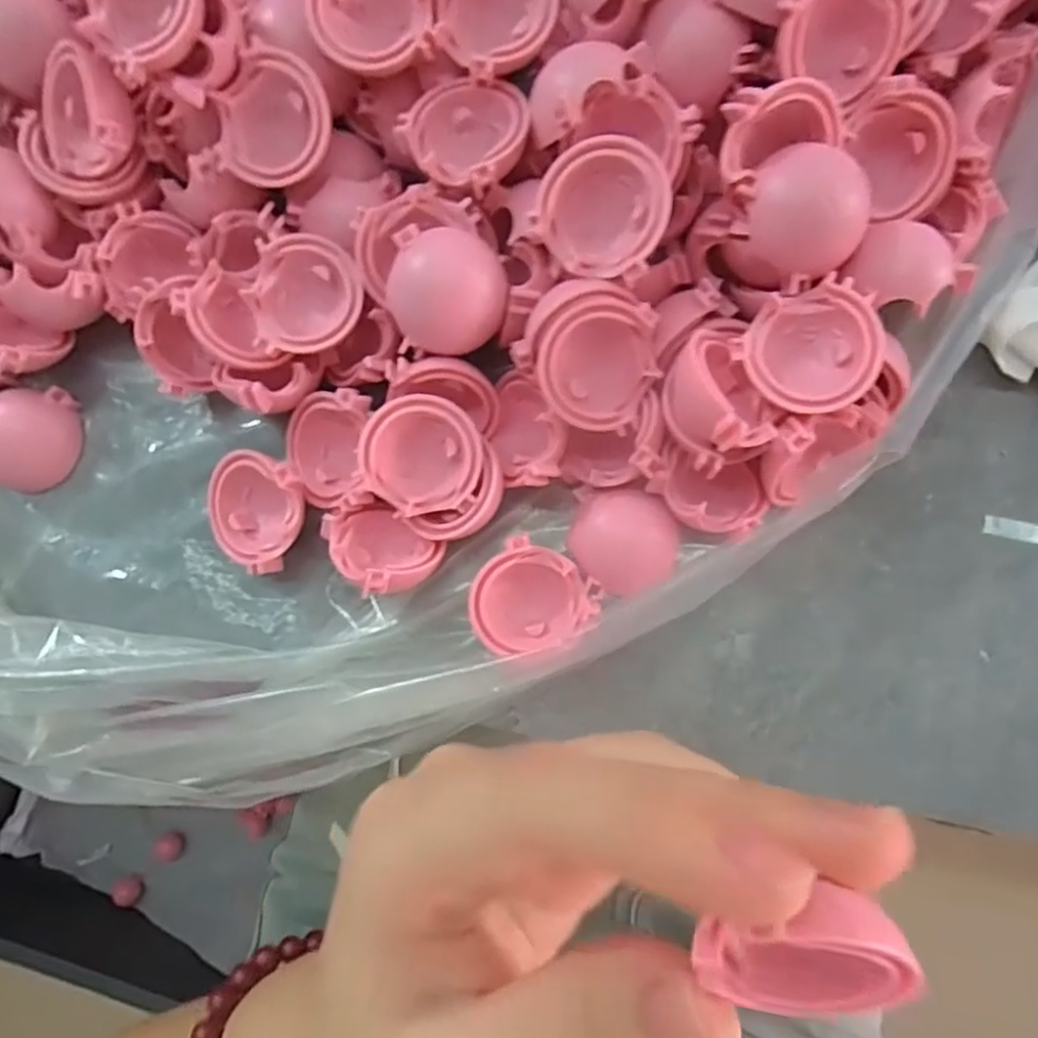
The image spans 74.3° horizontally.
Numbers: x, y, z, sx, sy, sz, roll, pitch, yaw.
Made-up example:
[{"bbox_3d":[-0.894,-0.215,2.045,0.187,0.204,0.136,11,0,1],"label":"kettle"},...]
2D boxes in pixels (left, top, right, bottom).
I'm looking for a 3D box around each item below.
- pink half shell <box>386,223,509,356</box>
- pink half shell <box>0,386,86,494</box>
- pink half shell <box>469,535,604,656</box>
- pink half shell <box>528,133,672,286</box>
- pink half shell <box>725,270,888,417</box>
[{"bbox_3d":[-0.017,-0.055,0.167,0.028,0.015,0.027,0,85,2],"label":"pink half shell"},{"bbox_3d":[-0.140,-0.023,0.194,0.025,0.009,0.029,7,85,2],"label":"pink half shell"},{"bbox_3d":[0.003,0.022,0.175,0.028,0.013,0.028,33,87,4],"label":"pink half shell"},{"bbox_3d":[0.020,-0.071,0.158,0.029,0.010,0.029,36,113,10],"label":"pink half shell"},{"bbox_3d":[0.067,-0.039,0.158,0.030,0.011,0.028,0,85,2],"label":"pink half shell"}]

